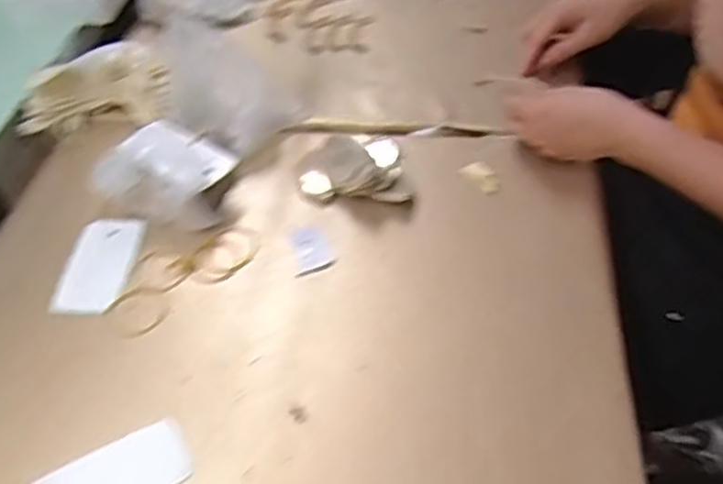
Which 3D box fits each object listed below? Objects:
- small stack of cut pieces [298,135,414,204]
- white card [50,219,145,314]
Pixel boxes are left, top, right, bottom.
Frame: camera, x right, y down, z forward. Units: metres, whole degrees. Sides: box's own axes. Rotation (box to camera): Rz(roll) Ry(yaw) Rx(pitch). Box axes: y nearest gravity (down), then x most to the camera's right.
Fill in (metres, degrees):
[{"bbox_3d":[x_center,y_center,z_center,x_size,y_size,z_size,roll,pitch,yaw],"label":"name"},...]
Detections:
[{"bbox_3d":[-0.009,-0.071,0.671,0.093,0.019,0.104,-8,45,-5],"label":"small stack of cut pieces"},{"bbox_3d":[-0.220,0.019,0.607,0.057,0.004,0.098,0,49,10],"label":"white card"}]

